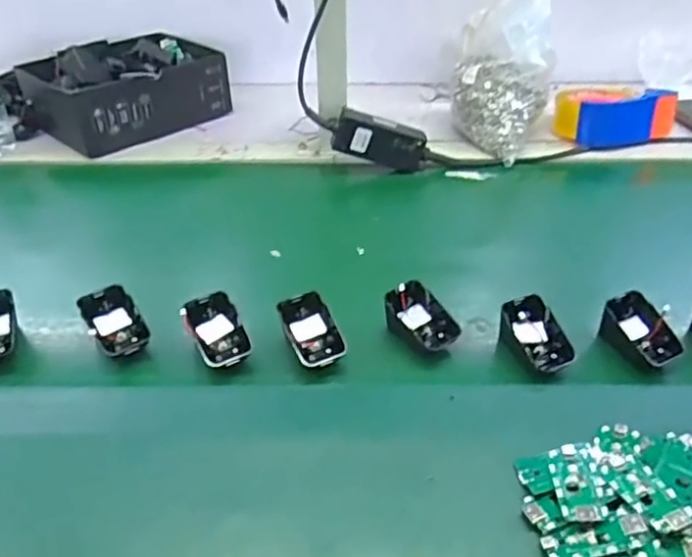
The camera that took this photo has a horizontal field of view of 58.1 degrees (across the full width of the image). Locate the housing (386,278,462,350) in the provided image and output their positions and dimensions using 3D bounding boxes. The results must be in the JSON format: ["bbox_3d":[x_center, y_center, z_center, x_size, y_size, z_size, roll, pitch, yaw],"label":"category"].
[{"bbox_3d":[0.067,0.038,0.558,0.049,0.045,0.064,-24,44,-27],"label":"housing"}]

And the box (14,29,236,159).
[{"bbox_3d":[-0.310,-0.276,0.909,0.260,0.091,0.162,-28,46,-30],"label":"box"}]

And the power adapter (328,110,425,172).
[{"bbox_3d":[0.044,-0.174,0.793,0.116,0.054,0.031,16,36,-12],"label":"power adapter"}]

